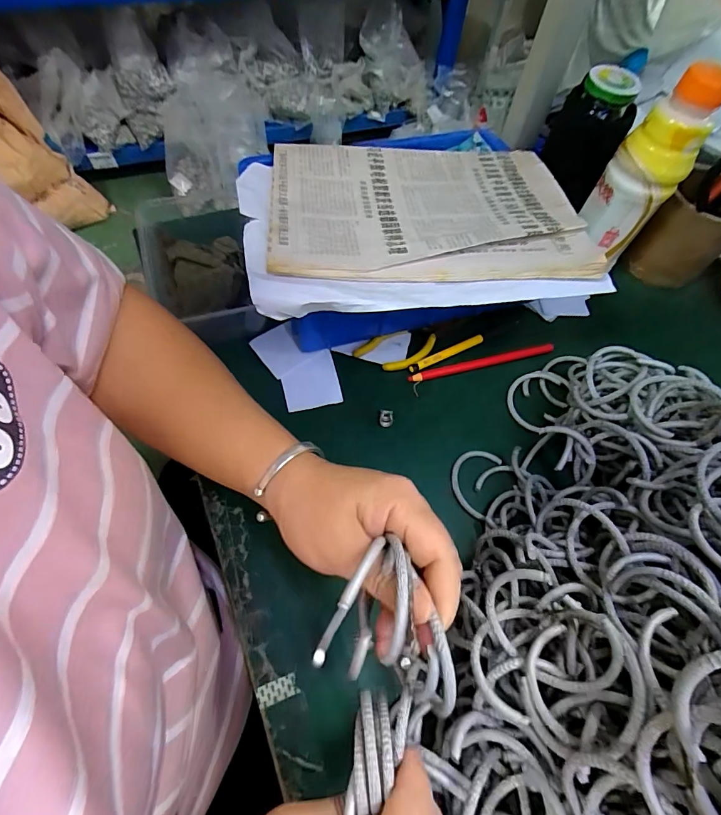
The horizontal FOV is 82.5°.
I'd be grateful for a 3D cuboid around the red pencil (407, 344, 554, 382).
[{"bbox_3d":[0.123,-0.045,0.413,0.156,0.005,0.009,-13,63,-9],"label":"red pencil"}]

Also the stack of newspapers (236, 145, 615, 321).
[{"bbox_3d":[0.044,-0.171,0.360,0.282,0.024,0.219,-7,62,-6],"label":"stack of newspapers"}]

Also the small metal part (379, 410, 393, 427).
[{"bbox_3d":[0.024,0.010,0.382,0.012,0.009,0.012,6,62,1],"label":"small metal part"}]

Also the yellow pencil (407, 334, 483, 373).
[{"bbox_3d":[0.088,-0.055,0.414,0.087,0.006,0.007,-25,65,-15],"label":"yellow pencil"}]

